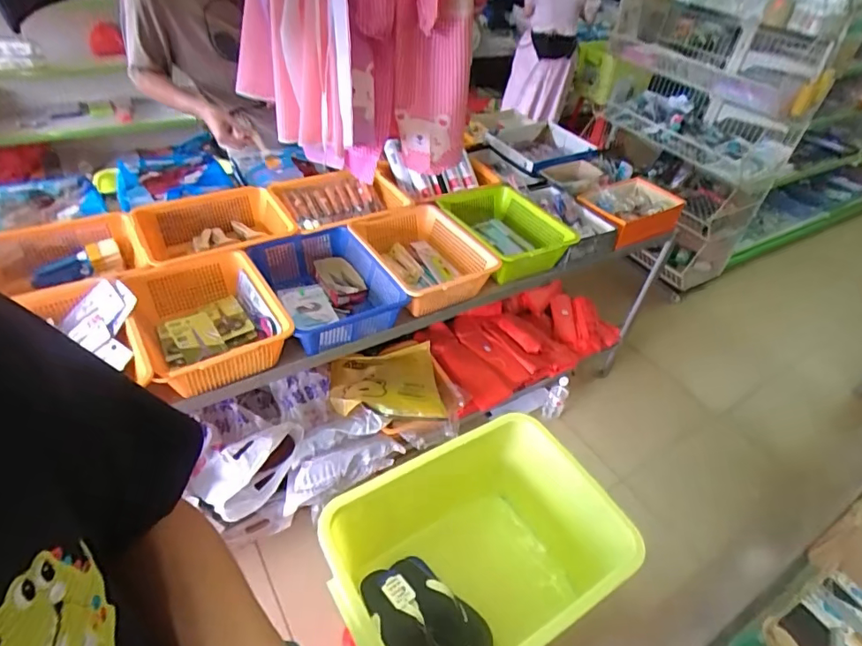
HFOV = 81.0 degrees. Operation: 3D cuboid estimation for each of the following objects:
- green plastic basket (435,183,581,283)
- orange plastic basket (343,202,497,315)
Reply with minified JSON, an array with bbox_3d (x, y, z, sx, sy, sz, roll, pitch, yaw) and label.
[{"bbox_3d":[0.224,-0.280,1.522,0.296,0.118,0.390,-16,47,-24],"label":"green plastic basket"},{"bbox_3d":[-0.032,-0.181,1.381,0.264,0.121,0.406,-19,48,-27],"label":"orange plastic basket"}]

